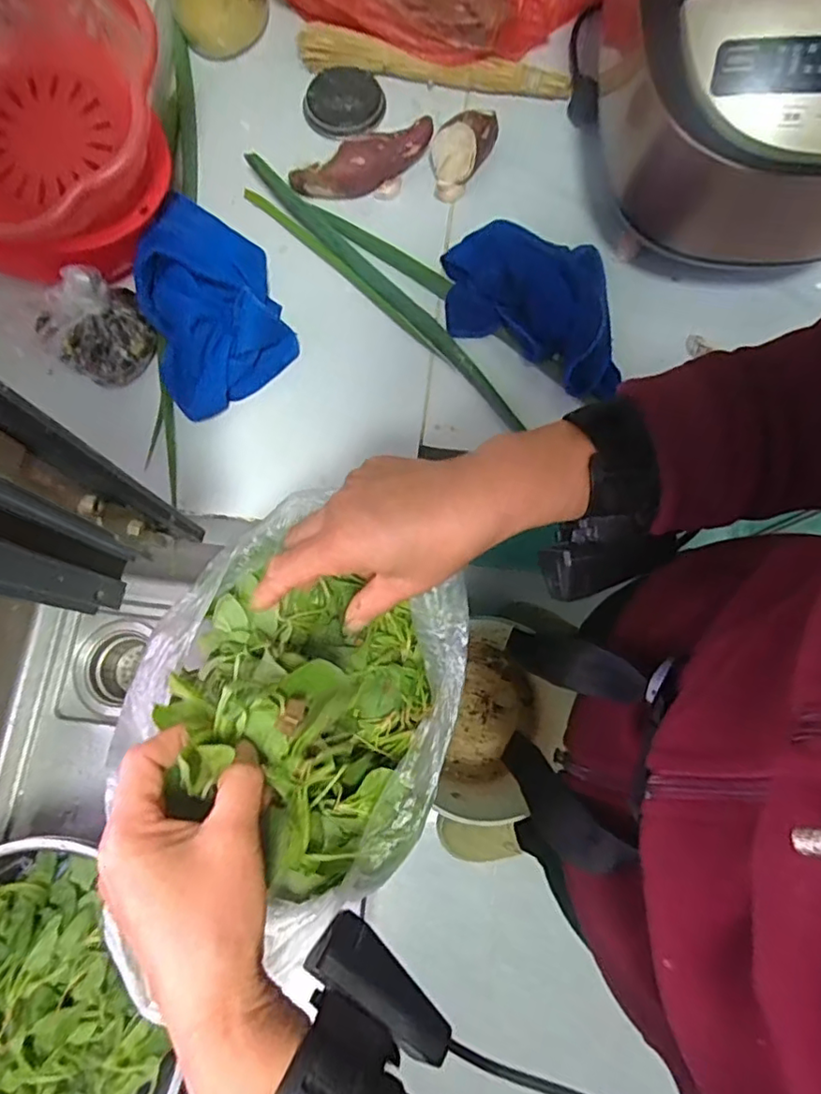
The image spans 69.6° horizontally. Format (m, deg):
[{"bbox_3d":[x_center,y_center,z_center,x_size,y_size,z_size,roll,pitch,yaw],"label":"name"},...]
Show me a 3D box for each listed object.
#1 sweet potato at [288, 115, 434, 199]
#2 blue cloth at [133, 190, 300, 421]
[{"bbox_3d":[-0.044,-0.373,0.571,0.143,0.037,0.033,-23,77,-5],"label":"sweet potato"},{"bbox_3d":[-0.180,-0.224,0.524,0.115,0.066,0.179,-20,77,-4],"label":"blue cloth"}]

